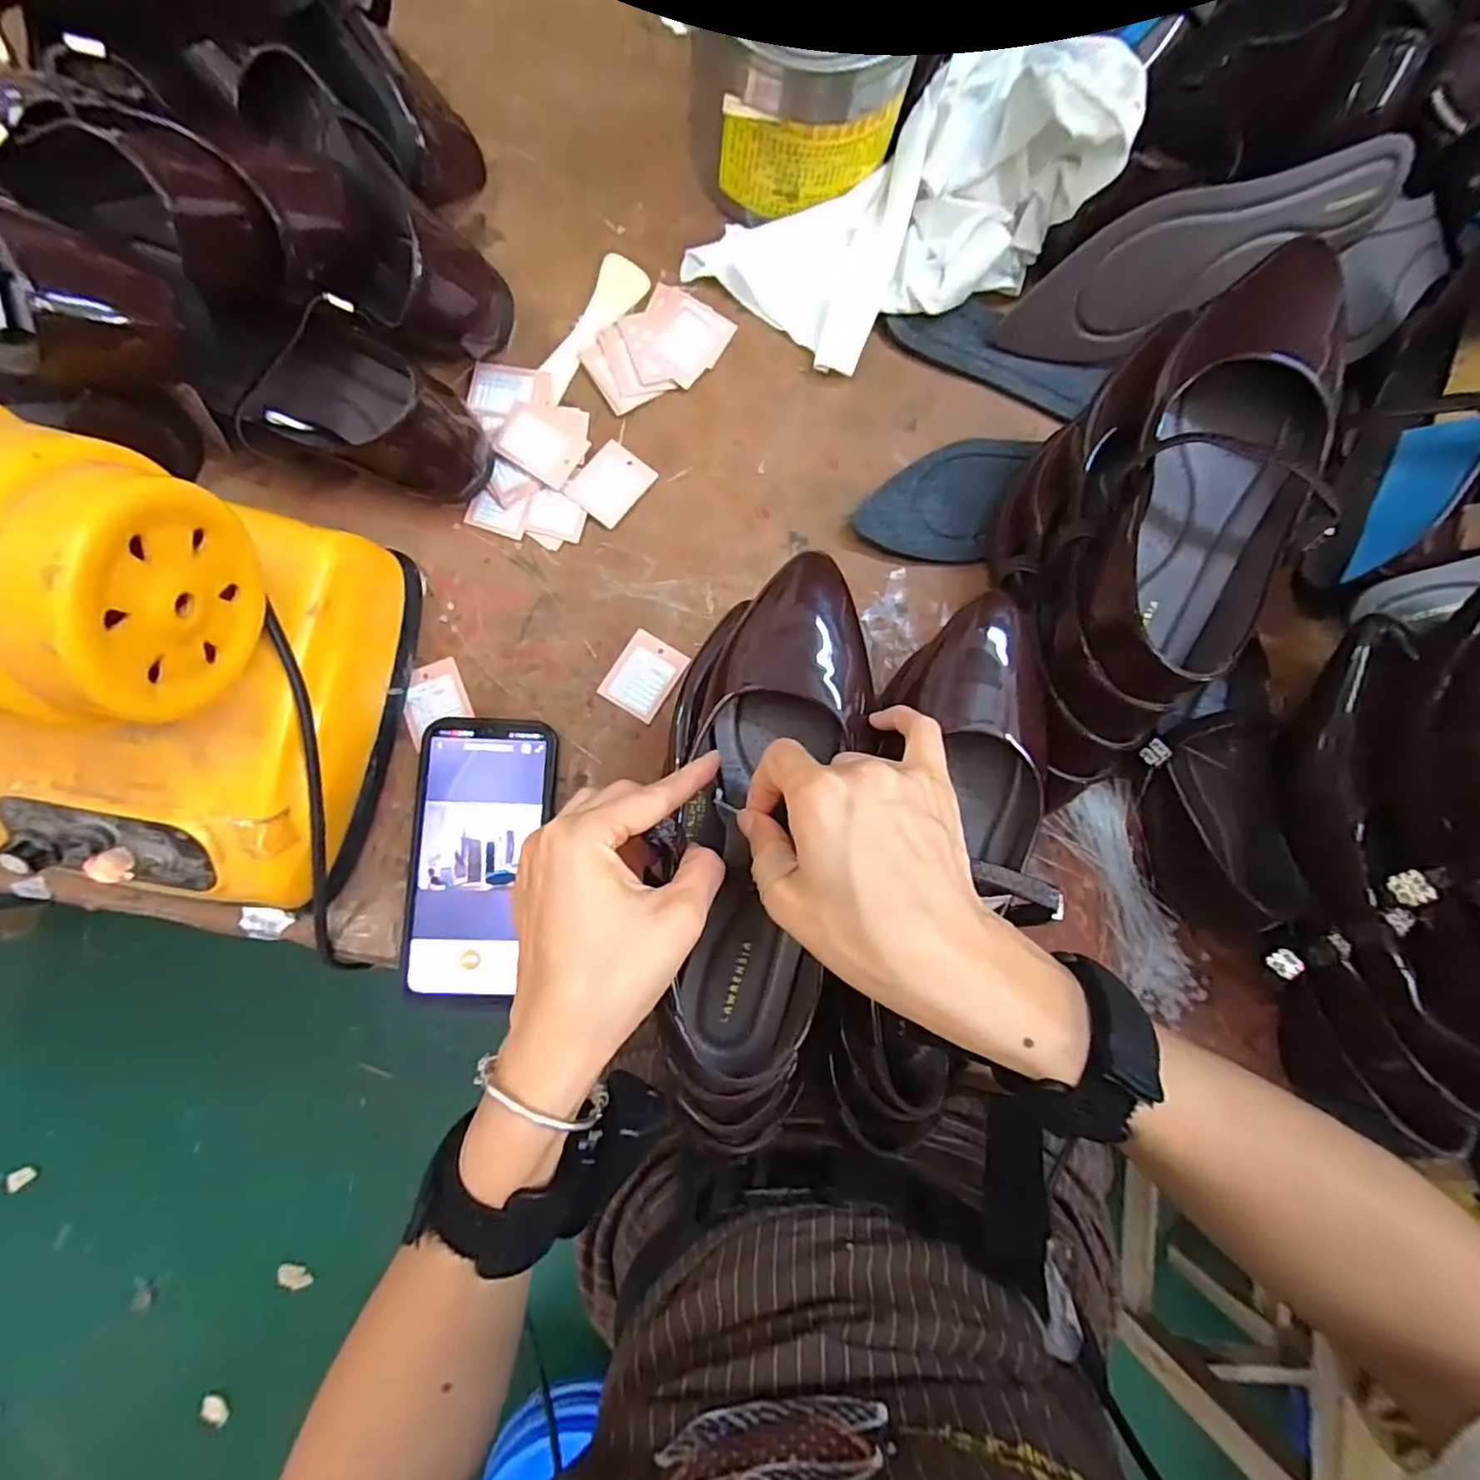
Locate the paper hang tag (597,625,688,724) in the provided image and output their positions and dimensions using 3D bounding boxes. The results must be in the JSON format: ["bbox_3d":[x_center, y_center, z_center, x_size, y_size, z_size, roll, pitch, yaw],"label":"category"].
[{"bbox_3d":[-0.060,-0.041,0.404,0.040,0.004,0.051,33,83,0],"label":"paper hang tag"}]

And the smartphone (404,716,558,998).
[{"bbox_3d":[-0.153,0.068,0.378,0.076,0.014,0.159,2,84,-4],"label":"smartphone"}]

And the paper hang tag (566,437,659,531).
[{"bbox_3d":[-0.083,-0.167,0.415,0.038,0.004,0.051,37,77,-3],"label":"paper hang tag"}]

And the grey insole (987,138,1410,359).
[{"bbox_3d":[0.296,-0.314,0.407,0.241,0.070,0.022,-18,42,11],"label":"grey insole"}]

